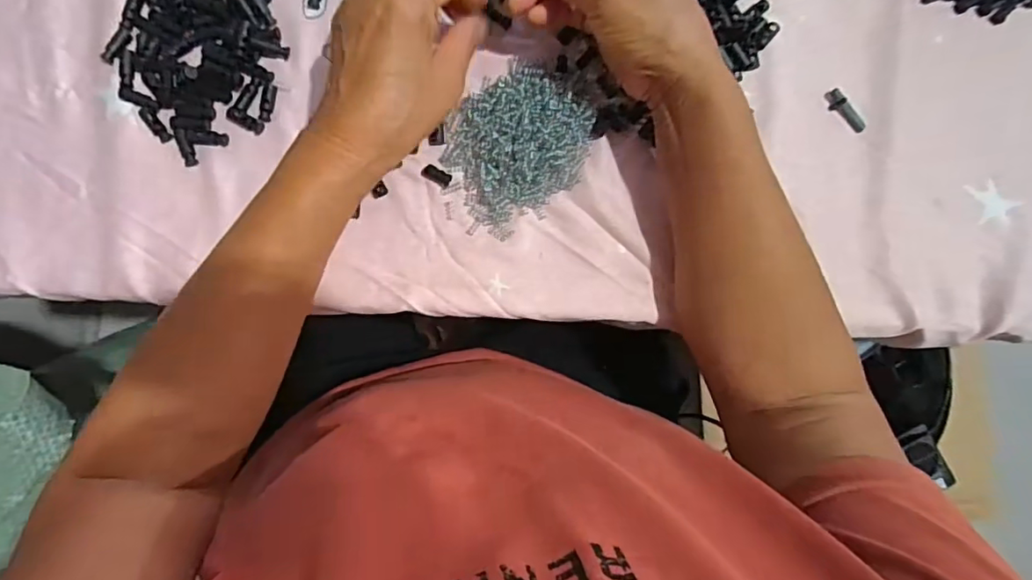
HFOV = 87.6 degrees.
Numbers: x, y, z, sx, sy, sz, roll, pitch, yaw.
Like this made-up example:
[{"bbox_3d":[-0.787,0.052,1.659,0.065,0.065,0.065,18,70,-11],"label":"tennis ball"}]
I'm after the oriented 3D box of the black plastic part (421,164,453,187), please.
[{"bbox_3d":[-0.055,-0.080,0.374,0.021,0.005,0.010,28,90,-1],"label":"black plastic part"}]

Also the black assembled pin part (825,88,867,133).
[{"bbox_3d":[0.236,-0.127,0.383,0.012,0.007,0.037,-41,91,-1],"label":"black assembled pin part"}]

